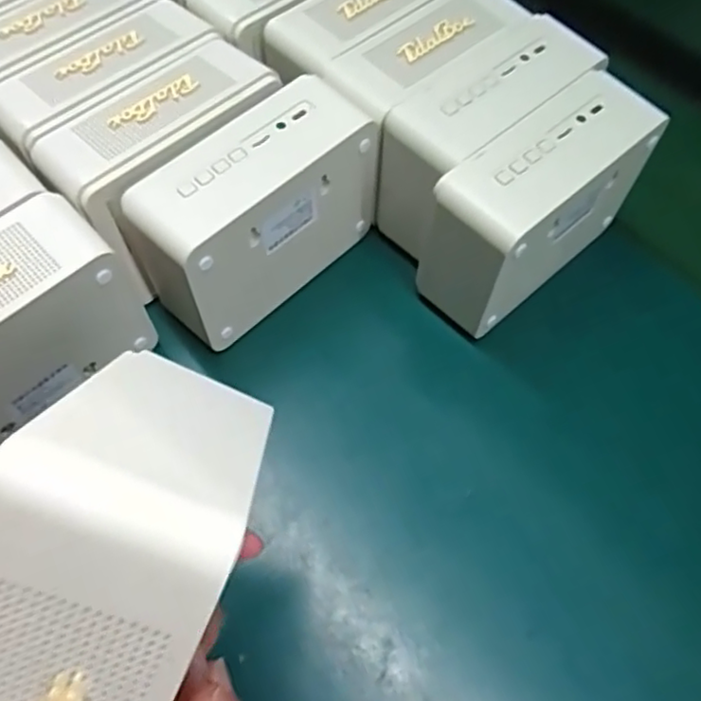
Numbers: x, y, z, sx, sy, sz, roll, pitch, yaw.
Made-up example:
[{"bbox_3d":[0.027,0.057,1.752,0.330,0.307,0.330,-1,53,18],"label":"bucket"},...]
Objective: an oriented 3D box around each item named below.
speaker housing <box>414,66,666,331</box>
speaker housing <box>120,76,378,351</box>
[{"bbox_3d":[0.108,-0.084,0.388,0.145,0.096,0.056,-37,68,-19],"label":"speaker housing"},{"bbox_3d":[-0.055,-0.077,0.382,0.061,0.097,0.144,39,67,18],"label":"speaker housing"}]

